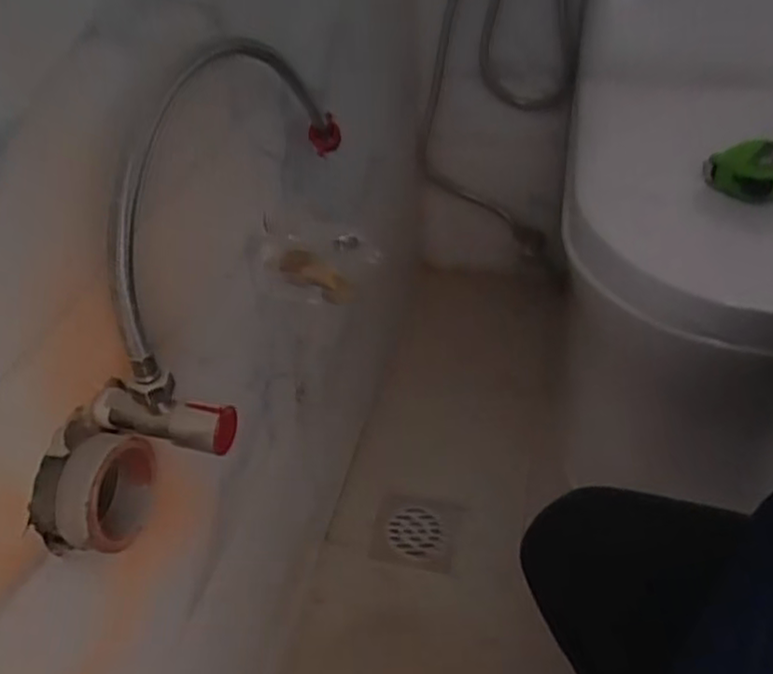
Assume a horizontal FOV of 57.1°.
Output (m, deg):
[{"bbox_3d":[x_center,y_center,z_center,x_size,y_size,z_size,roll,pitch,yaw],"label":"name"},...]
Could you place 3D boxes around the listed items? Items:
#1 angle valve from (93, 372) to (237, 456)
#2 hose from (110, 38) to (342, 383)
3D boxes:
[{"bbox_3d":[-0.125,0.037,0.388,0.081,0.041,0.023,11,43,16],"label":"angle valve"},{"bbox_3d":[-0.096,-0.121,0.473,0.022,0.150,0.342,5,42,10],"label":"hose"}]

